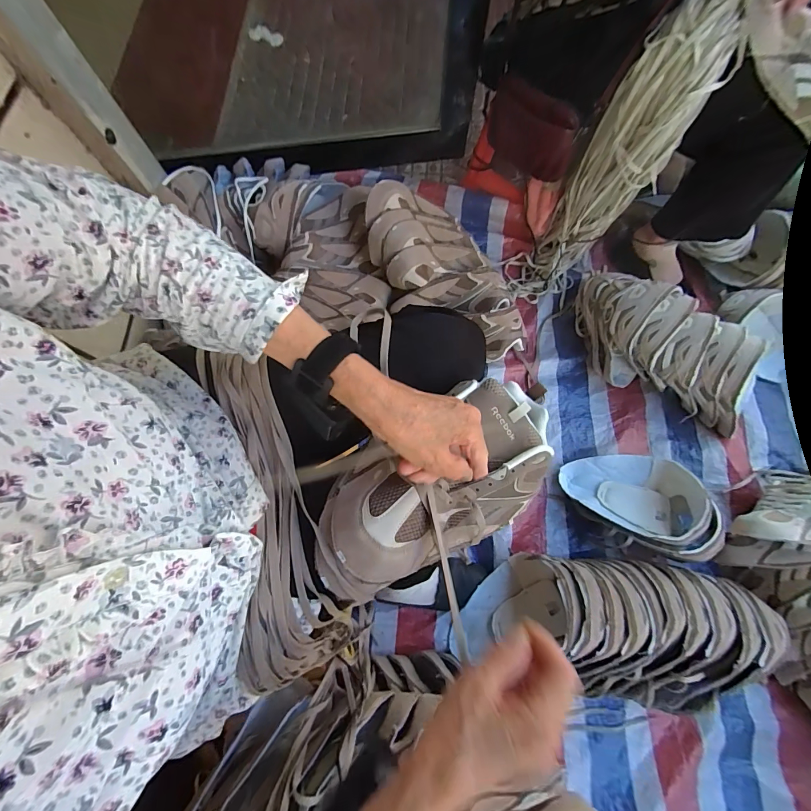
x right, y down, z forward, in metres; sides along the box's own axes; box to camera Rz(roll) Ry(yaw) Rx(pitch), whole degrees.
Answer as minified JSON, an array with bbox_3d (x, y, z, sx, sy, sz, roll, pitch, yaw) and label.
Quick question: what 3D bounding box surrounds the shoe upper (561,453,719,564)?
[{"bbox_3d":[0.454,0.191,0.742,0.248,0.133,0.192,5,74,1],"label":"shoe upper"}]

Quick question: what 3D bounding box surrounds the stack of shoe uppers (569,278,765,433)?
[{"bbox_3d":[0.552,-0.113,0.800,0.435,0.187,0.177,43,78,11],"label":"stack of shoe uppers"}]

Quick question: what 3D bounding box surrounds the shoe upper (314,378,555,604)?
[{"bbox_3d":[0.030,0.087,0.375,0.255,0.080,0.133,-31,77,-13],"label":"shoe upper"}]

